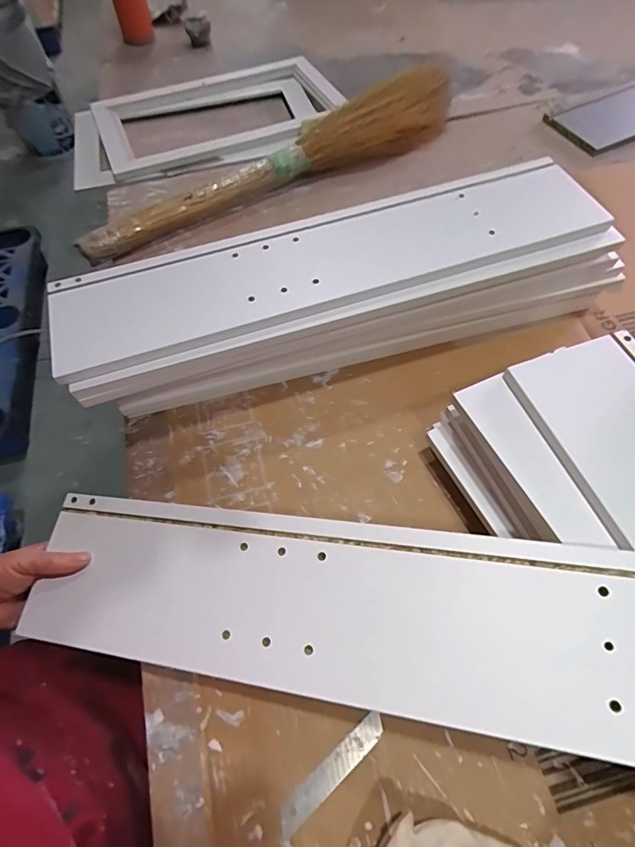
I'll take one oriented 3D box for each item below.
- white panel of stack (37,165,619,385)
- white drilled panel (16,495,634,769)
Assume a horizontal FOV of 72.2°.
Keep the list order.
[{"bbox_3d":[0.014,-0.171,0.438,0.540,0.021,0.122,-17,62,-8],"label":"white panel of stack"},{"bbox_3d":[0.045,0.133,0.307,0.550,0.016,0.120,3,61,15],"label":"white drilled panel"}]

